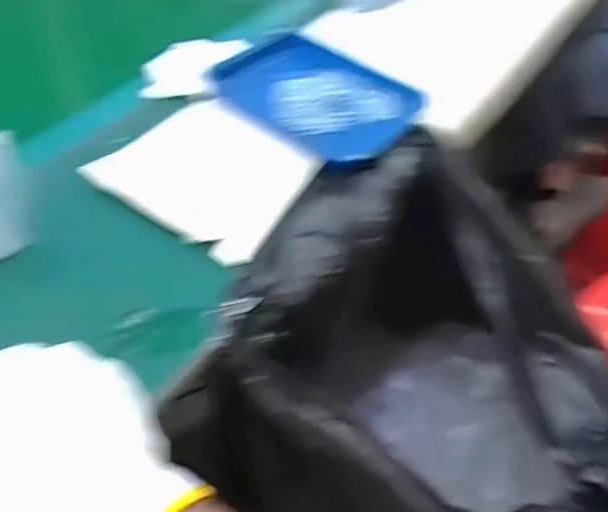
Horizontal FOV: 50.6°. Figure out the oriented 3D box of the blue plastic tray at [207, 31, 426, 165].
[{"bbox_3d":[0.013,-0.177,0.702,0.216,0.017,0.153,32,52,23],"label":"blue plastic tray"}]

